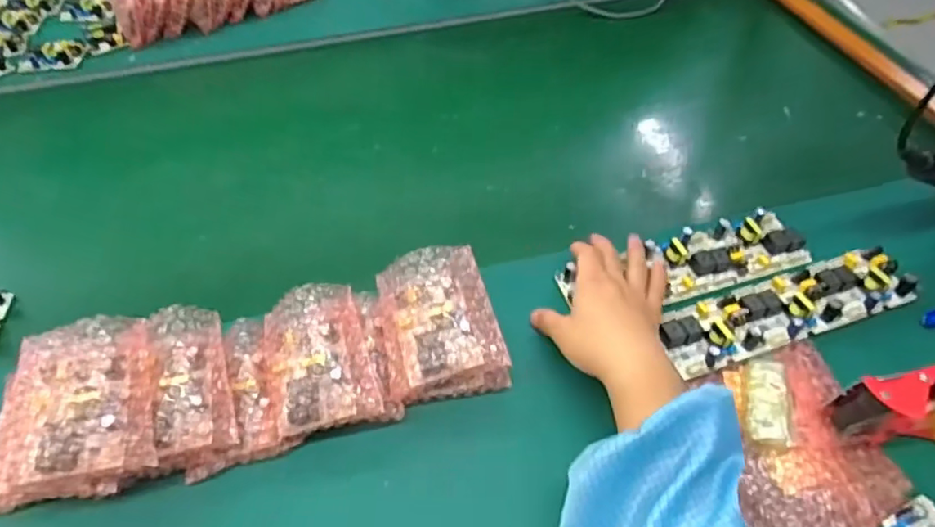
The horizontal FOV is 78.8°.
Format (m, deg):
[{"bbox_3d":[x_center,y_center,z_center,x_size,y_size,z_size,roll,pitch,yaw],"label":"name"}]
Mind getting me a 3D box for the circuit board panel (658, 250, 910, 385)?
[{"bbox_3d":[0.280,0.036,0.496,0.231,0.020,0.059,-16,52,-10],"label":"circuit board panel"}]

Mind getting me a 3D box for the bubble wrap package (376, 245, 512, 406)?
[{"bbox_3d":[-0.024,0.048,0.468,0.093,0.066,0.104,-10,51,-6],"label":"bubble wrap package"}]

